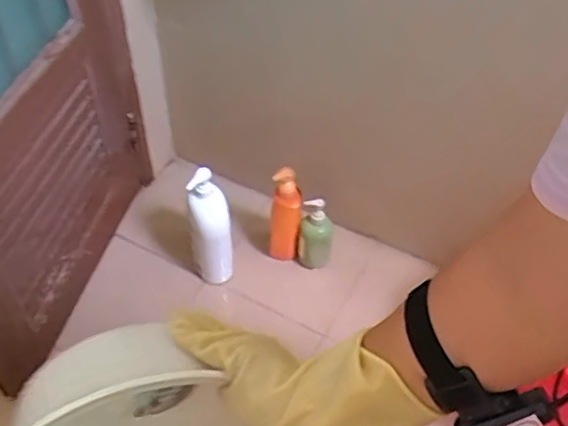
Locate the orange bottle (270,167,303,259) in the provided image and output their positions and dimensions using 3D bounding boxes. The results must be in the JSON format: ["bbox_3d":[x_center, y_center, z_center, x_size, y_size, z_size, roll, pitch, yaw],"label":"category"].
[{"bbox_3d":[0.004,0.003,1.321,0.062,0.250,0.062,1,47,-1],"label":"orange bottle"}]

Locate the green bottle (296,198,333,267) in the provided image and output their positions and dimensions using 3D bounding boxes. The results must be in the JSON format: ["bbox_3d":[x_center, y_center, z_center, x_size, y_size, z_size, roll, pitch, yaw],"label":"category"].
[{"bbox_3d":[0.074,0.040,1.324,0.075,0.189,0.081,1,47,-1],"label":"green bottle"}]

